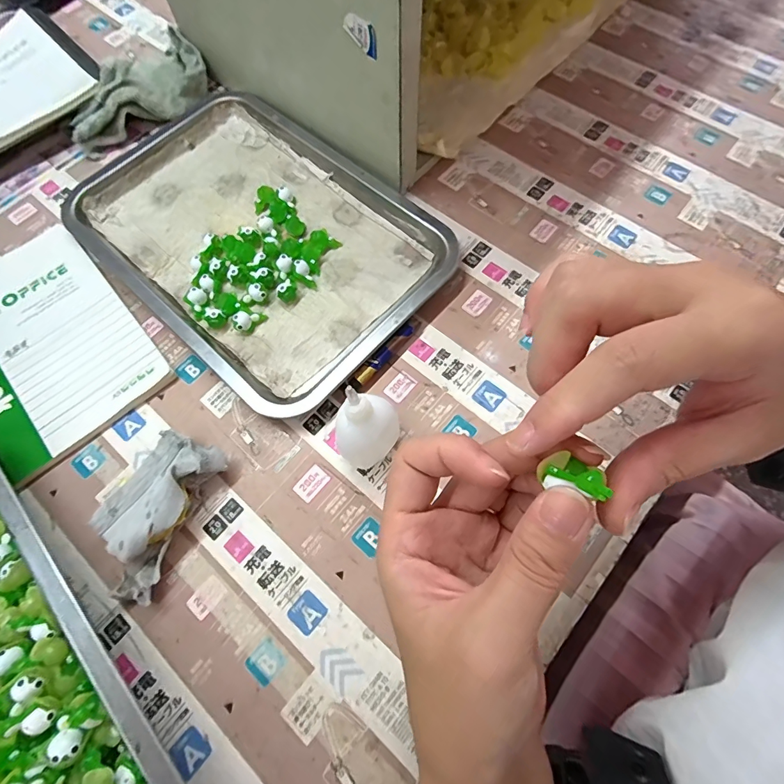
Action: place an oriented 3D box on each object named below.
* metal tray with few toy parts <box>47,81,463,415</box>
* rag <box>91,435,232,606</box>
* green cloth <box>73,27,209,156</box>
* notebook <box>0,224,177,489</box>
[{"bbox_3d":[-0.120,-0.139,0.363,0.319,0.020,0.213,41,76,15],"label":"metal tray with few toy parts"},{"bbox_3d":[-0.159,0.076,0.273,0.059,0.035,0.100,23,72,10],"label":"rag"},{"bbox_3d":[-0.260,-0.303,0.419,0.150,0.039,0.089,-36,72,-11],"label":"green cloth"},{"bbox_3d":[-0.283,-0.043,0.338,0.134,0.008,0.200,-41,73,-13],"label":"notebook"}]

